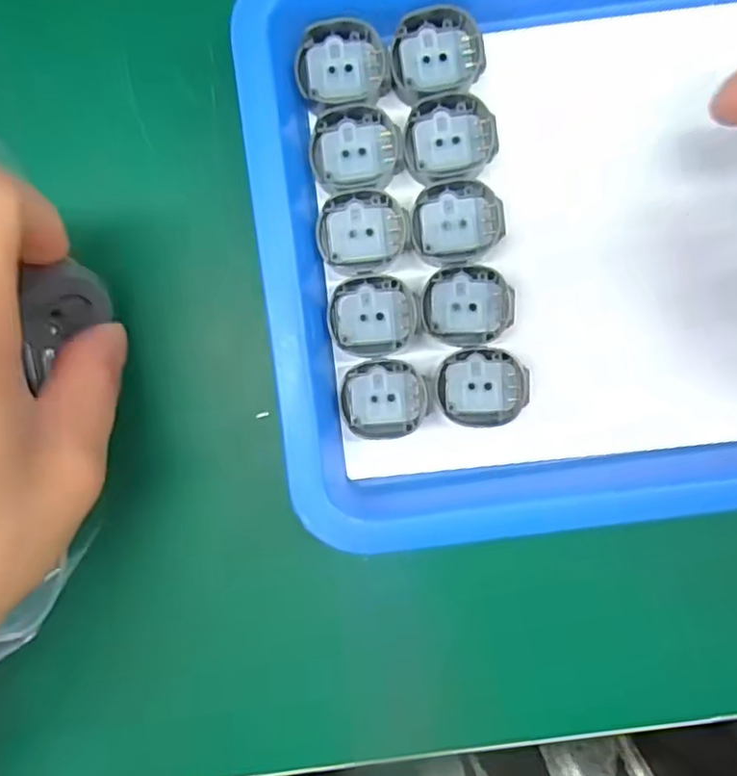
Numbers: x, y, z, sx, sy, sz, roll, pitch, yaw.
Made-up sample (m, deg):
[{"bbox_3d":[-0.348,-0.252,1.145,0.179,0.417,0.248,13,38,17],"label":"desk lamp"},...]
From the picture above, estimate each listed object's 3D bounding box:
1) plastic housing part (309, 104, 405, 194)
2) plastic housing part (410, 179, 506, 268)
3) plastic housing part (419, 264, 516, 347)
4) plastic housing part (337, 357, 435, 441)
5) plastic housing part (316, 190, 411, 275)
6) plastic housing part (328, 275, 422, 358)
[{"bbox_3d":[-0.004,-0.075,0.206,0.028,0.004,0.026,-8,91,1],"label":"plastic housing part"},{"bbox_3d":[0.028,-0.052,0.206,0.028,0.004,0.025,-10,91,1],"label":"plastic housing part"},{"bbox_3d":[0.031,-0.026,0.206,0.028,0.004,0.024,3,91,1],"label":"plastic housing part"},{"bbox_3d":[0.006,0.003,0.209,0.028,0.006,0.024,-8,91,1],"label":"plastic housing part"},{"bbox_3d":[-0.002,-0.049,0.206,0.028,0.006,0.025,-7,91,1],"label":"plastic housing part"},{"bbox_3d":[0.002,-0.023,0.208,0.028,0.004,0.024,-7,91,1],"label":"plastic housing part"}]

